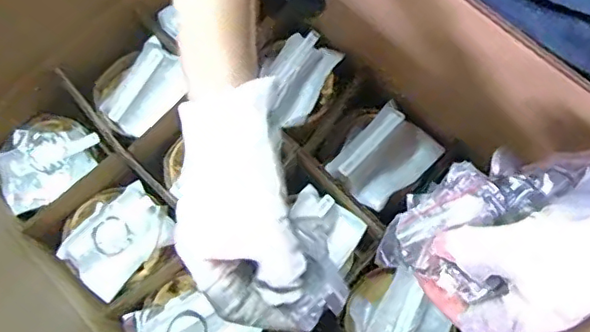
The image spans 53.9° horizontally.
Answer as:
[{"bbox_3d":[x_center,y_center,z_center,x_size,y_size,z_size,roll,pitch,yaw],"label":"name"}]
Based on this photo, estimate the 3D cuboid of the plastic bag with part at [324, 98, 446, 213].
[{"bbox_3d":[0.080,-0.011,0.536,0.088,0.026,0.074,-42,74,-13],"label":"plastic bag with part"}]

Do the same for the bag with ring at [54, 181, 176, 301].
[{"bbox_3d":[-0.159,0.064,0.520,0.092,0.018,0.071,-43,75,-13],"label":"bag with ring"}]

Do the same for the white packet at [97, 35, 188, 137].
[{"bbox_3d":[-0.149,-0.076,0.575,0.050,0.032,0.087,36,74,13],"label":"white packet"}]

